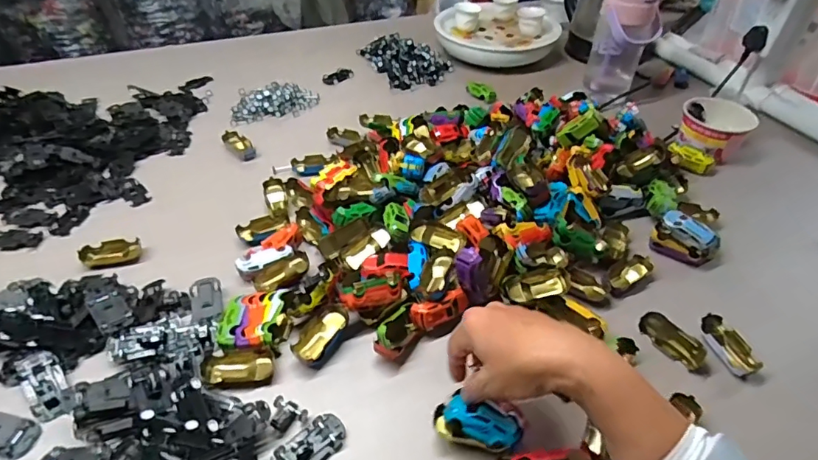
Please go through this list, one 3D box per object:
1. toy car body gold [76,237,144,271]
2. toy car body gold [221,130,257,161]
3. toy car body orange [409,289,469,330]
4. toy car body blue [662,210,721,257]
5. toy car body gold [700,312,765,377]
[{"bbox_3d":[-0.349,0.028,0.570,0.063,0.015,0.032,-10,42,-11],"label":"toy car body gold"},{"bbox_3d":[-0.257,-0.127,0.741,0.031,0.020,0.069,-27,48,-27],"label":"toy car body gold"},{"bbox_3d":[0.033,0.081,0.498,0.063,0.021,0.025,-19,45,-20],"label":"toy car body orange"},{"bbox_3d":[0.334,0.001,0.580,0.025,0.025,0.066,-25,47,-26],"label":"toy car body blue"},{"bbox_3d":[0.318,0.113,0.485,0.032,0.017,0.062,-9,42,-9],"label":"toy car body gold"}]

